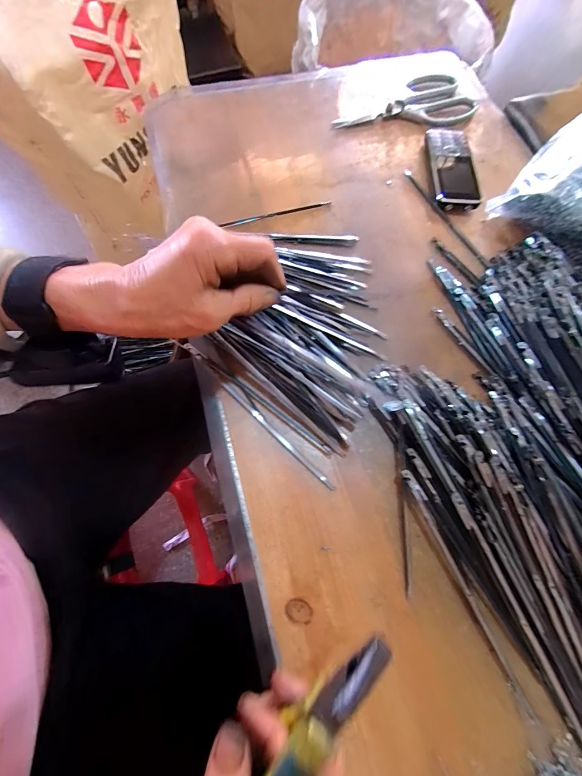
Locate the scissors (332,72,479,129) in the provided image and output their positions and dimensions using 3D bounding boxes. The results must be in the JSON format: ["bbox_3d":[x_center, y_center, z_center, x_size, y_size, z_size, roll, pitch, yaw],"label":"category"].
[{"bbox_3d":[0.153,-0.382,0.423,0.199,0.008,0.098,-19,72,-8],"label":"scissors"}]

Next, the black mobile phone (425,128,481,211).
[{"bbox_3d":[0.198,-0.276,0.387,0.061,0.011,0.133,7,70,-11],"label":"black mobile phone"}]

